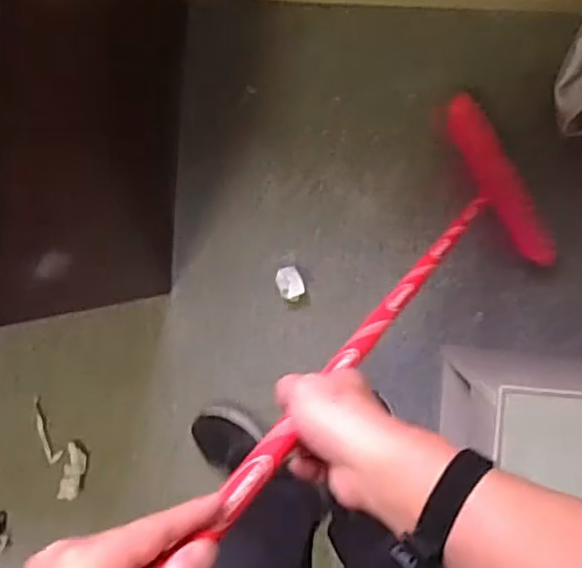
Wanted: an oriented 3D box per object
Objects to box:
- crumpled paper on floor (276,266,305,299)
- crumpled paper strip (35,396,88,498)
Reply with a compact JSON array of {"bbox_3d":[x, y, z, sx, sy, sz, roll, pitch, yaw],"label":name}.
[{"bbox_3d":[-0.002,-0.004,1.321,0.048,0.034,0.064,-27,89,4],"label":"crumpled paper on floor"},{"bbox_3d":[-0.474,0.331,1.388,0.080,0.038,0.220,-23,89,4],"label":"crumpled paper strip"}]

